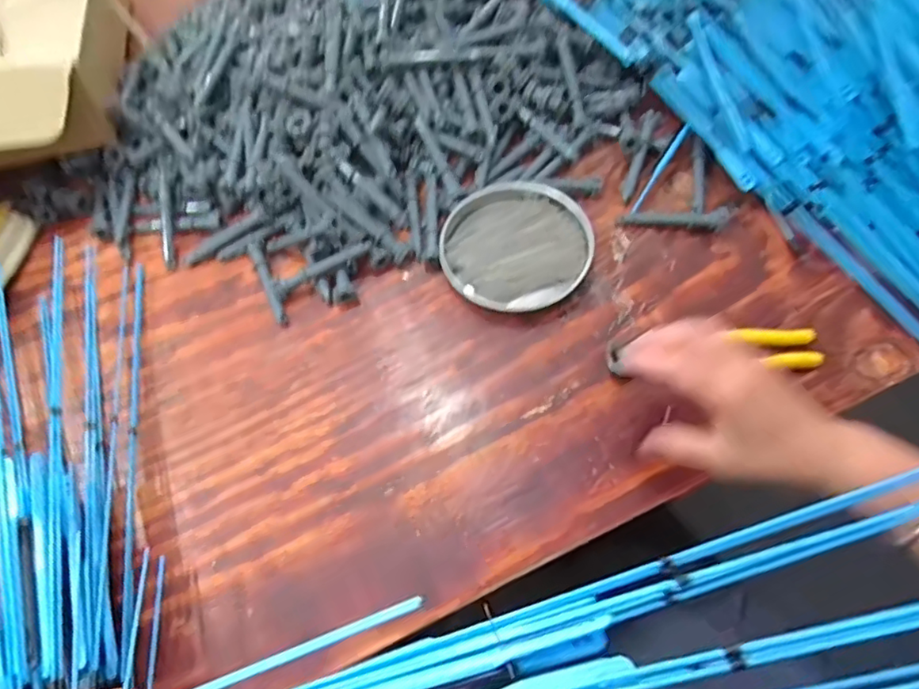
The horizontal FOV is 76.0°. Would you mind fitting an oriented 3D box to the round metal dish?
[{"bbox_3d":[0.049,-0.090,0.532,0.130,0.011,0.129,-1,66,2],"label":"round metal dish"}]

